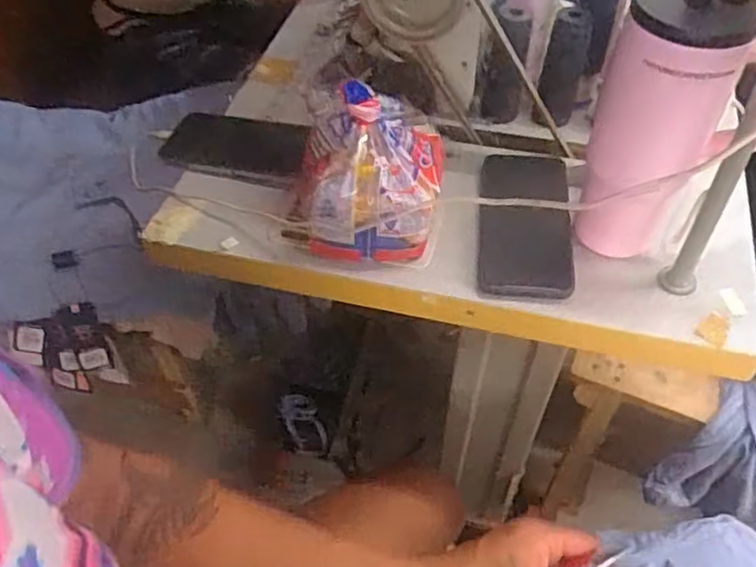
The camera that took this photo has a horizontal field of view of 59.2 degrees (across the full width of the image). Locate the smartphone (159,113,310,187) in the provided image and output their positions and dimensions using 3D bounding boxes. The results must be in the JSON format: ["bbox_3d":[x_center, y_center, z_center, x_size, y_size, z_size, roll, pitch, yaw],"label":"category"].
[{"bbox_3d":[-0.142,-0.140,0.672,0.148,0.014,0.076,11,65,14],"label":"smartphone"}]

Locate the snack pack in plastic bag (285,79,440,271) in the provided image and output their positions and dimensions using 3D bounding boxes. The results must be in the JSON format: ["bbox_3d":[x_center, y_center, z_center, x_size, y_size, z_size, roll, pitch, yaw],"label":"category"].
[{"bbox_3d":[-0.013,-0.098,0.570,0.134,0.116,0.111,5,50,4],"label":"snack pack in plastic bag"}]

